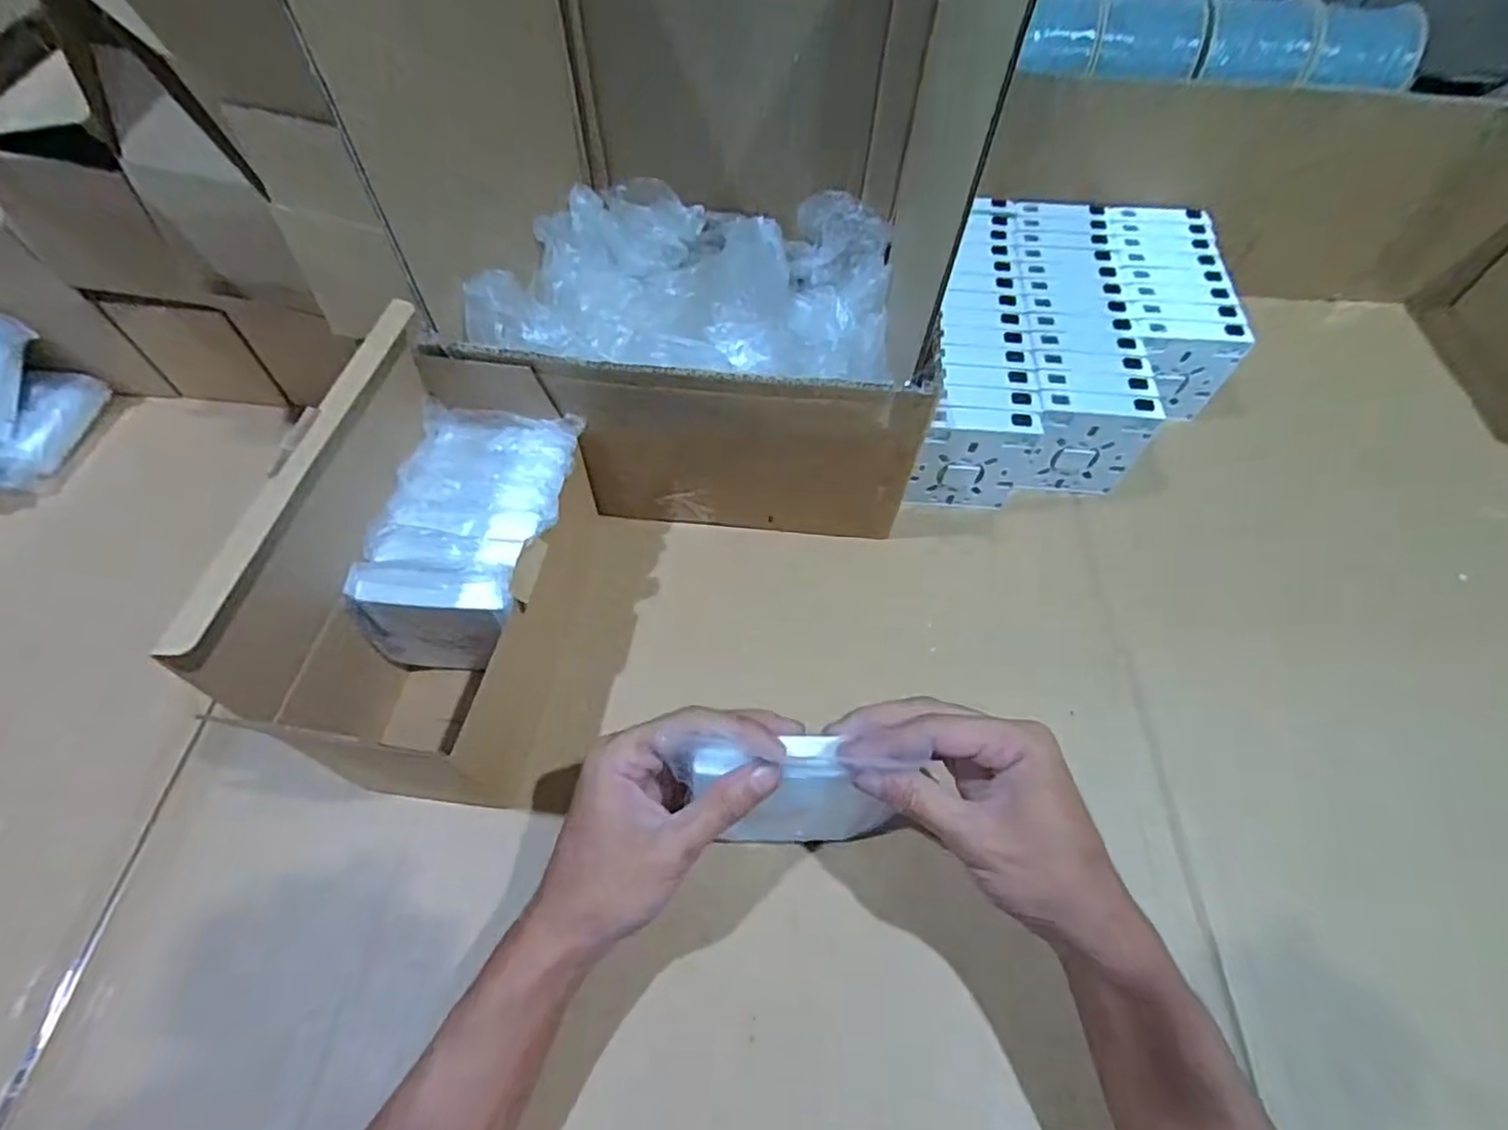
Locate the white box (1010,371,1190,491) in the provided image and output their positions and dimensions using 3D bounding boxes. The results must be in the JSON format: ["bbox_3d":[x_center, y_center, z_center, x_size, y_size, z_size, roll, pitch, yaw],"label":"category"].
[{"bbox_3d":[0.244,-0.090,0.506,0.083,0.086,0.022,4,55,3],"label":"white box"}]

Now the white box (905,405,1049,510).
[{"bbox_3d":[0.159,-0.076,0.495,0.076,0.086,0.021,3,55,3],"label":"white box"}]

